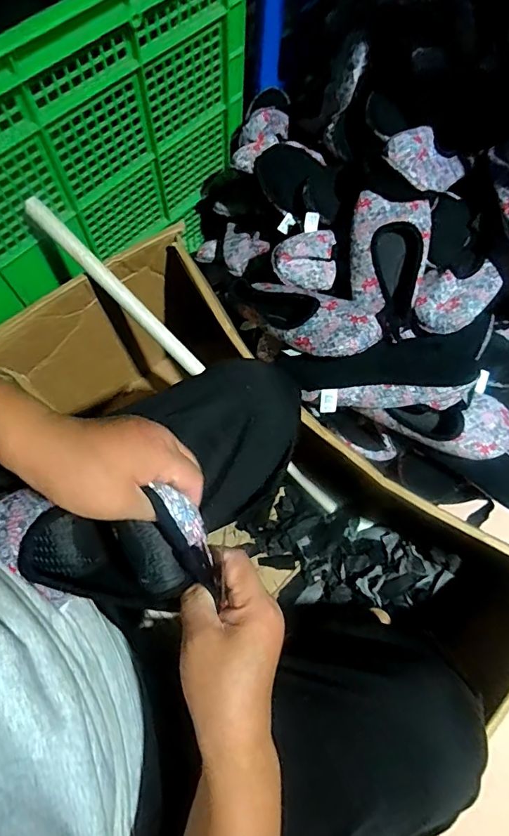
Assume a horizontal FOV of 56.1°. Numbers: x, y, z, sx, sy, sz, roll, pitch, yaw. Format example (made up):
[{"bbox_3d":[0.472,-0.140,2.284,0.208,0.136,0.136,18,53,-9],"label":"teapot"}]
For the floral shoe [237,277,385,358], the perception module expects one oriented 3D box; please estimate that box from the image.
[{"bbox_3d":[0.069,-0.142,0.648,0.102,0.058,0.209,-38,42,-13],"label":"floral shoe"}]

